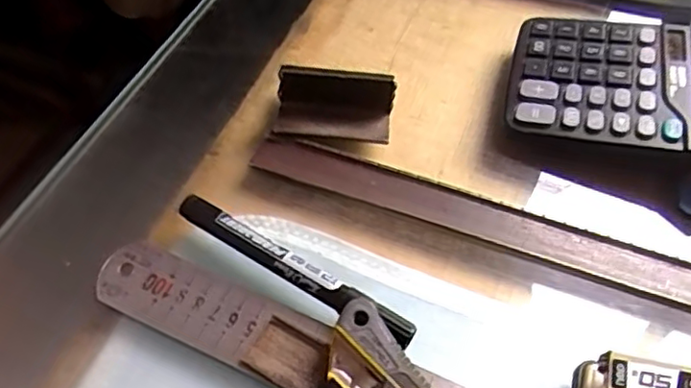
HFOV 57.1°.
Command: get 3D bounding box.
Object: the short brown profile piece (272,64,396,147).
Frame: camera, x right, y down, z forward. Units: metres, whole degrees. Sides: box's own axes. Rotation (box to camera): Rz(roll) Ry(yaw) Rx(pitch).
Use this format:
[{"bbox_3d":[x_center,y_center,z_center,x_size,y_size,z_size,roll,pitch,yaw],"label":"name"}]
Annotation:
[{"bbox_3d":[-0.007,-0.052,0.378,0.068,0.025,0.035,8,54,3],"label":"short brown profile piece"}]

